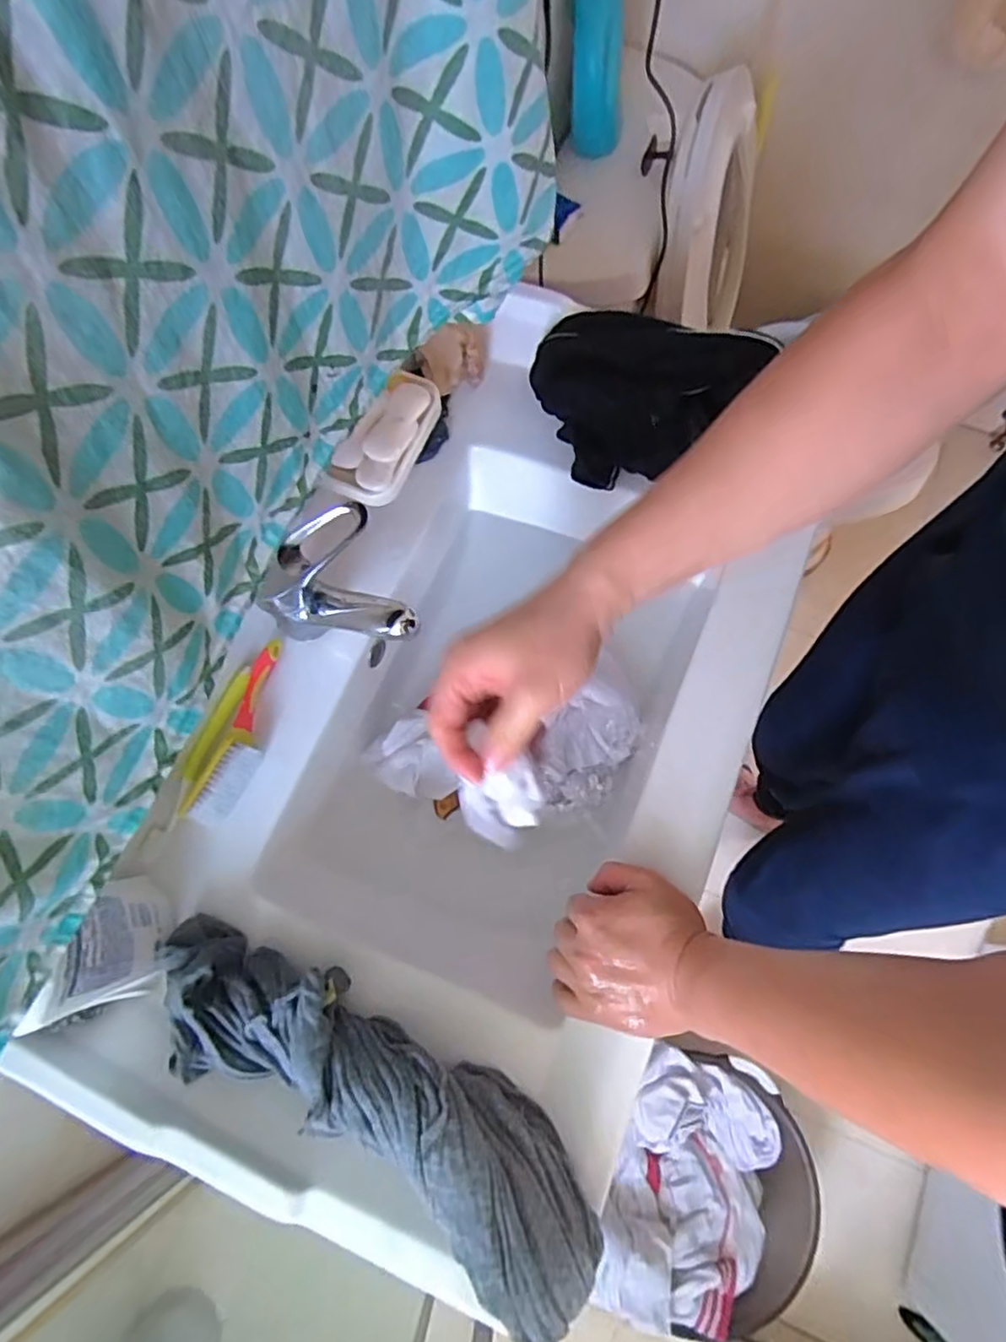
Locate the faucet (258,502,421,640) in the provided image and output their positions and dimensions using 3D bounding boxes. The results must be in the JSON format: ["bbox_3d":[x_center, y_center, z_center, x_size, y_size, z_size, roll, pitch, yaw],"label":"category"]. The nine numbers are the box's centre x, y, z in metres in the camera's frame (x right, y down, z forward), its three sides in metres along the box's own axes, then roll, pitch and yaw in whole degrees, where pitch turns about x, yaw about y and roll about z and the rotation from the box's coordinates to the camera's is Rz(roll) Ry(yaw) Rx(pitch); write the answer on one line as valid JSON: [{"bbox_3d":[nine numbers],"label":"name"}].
[{"bbox_3d":[-0.128,-0.076,0.559,0.140,0.115,0.093,14,73,7],"label":"faucet"}]

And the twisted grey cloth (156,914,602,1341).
[{"bbox_3d":[-0.103,0.295,0.453,0.364,0.070,0.107,26,74,10],"label":"twisted grey cloth"}]

